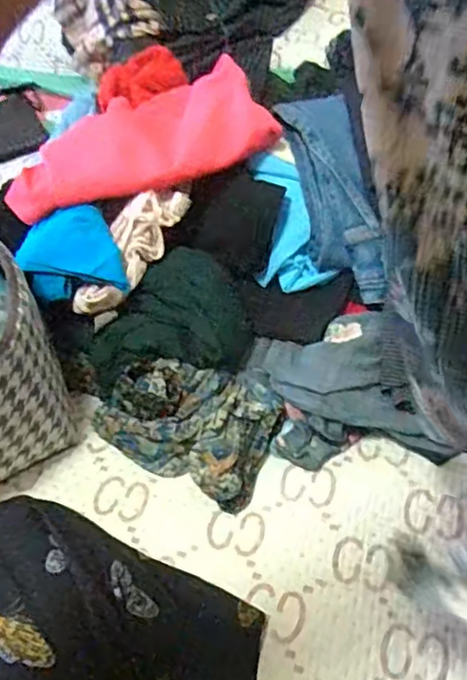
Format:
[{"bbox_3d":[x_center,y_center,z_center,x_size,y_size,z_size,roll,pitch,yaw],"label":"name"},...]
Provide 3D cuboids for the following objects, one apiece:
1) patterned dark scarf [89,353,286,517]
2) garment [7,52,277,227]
[{"bbox_3d":[-0.043,0.076,0.666,0.186,0.054,0.133,24,57,24],"label":"patterned dark scarf"},{"bbox_3d":[-0.115,-0.230,0.744,0.309,0.076,0.154,-16,50,-7],"label":"garment"}]

